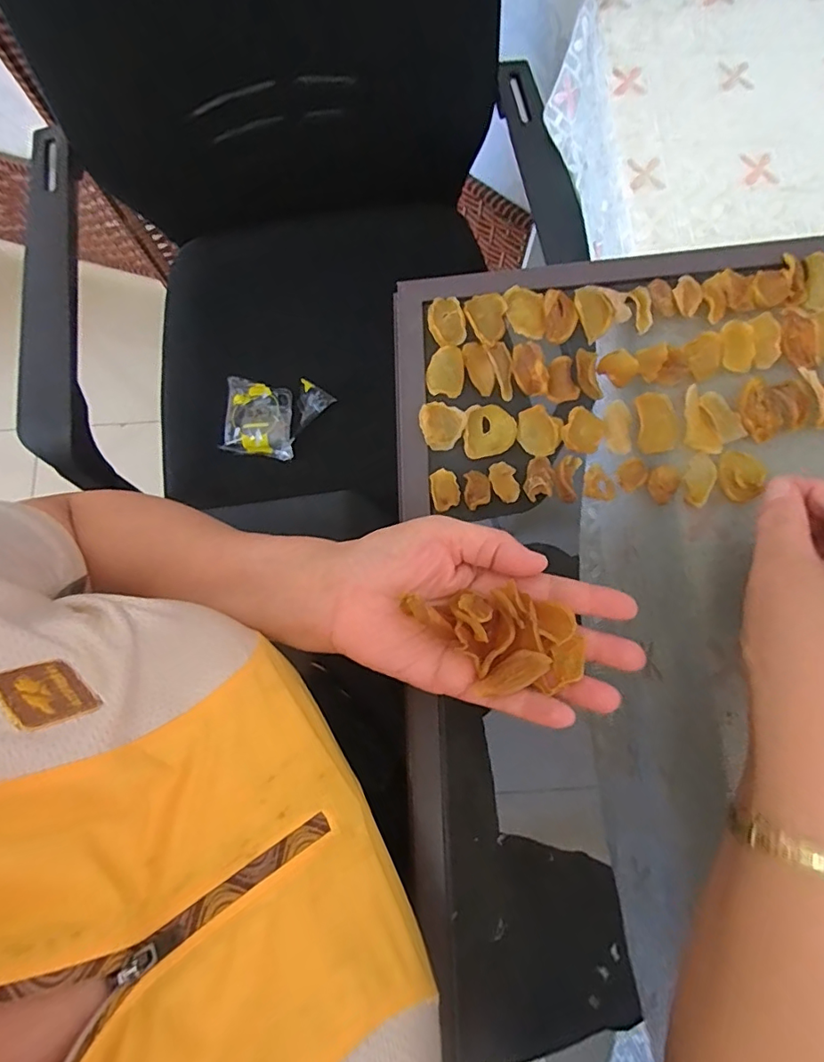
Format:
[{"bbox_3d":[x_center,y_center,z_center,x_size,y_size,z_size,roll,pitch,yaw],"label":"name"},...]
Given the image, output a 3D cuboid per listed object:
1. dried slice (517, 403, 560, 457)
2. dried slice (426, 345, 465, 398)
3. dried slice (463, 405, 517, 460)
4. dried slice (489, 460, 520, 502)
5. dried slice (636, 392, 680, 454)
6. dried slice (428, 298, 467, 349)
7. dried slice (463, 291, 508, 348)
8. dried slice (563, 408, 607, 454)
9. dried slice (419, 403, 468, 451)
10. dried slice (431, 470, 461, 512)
[{"bbox_3d":[0.080,-0.063,0.333,0.025,0.004,0.033,-18,78,-2],"label":"dried slice"},{"bbox_3d":[0.023,-0.105,0.341,0.023,0.008,0.033,7,78,3],"label":"dried slice"},{"bbox_3d":[0.050,-0.065,0.337,0.034,0.006,0.034,0,77,2],"label":"dried slice"},{"bbox_3d":[0.058,-0.031,0.329,0.017,0.004,0.027,-10,77,-1],"label":"dried slice"},{"bbox_3d":[0.155,-0.069,0.329,0.025,0.005,0.040,1,77,2],"label":"dried slice"},{"bbox_3d":[0.024,-0.140,0.349,0.024,0.004,0.038,-8,77,0],"label":"dried slice"},{"bbox_3d":[0.051,-0.142,0.346,0.026,0.008,0.036,-22,78,-3],"label":"dried slice"},{"bbox_3d":[0.109,-0.063,0.332,0.025,0.006,0.026,0,77,2],"label":"dried slice"},{"bbox_3d":[0.018,-0.069,0.336,0.030,0.006,0.030,0,77,2],"label":"dried slice"},{"bbox_3d":[0.021,-0.026,0.330,0.017,0.007,0.025,-10,77,-1],"label":"dried slice"}]

